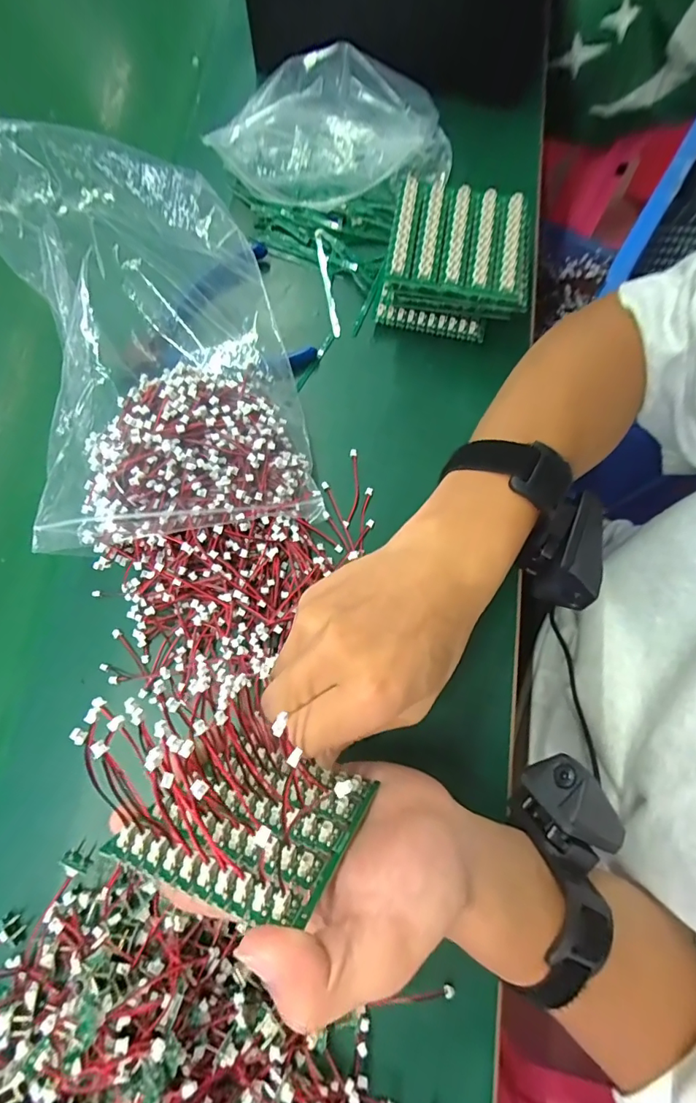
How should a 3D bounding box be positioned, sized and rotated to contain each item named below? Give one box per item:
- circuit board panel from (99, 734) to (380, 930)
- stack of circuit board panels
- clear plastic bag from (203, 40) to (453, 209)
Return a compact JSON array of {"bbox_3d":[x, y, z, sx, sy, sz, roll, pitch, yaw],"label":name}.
[{"bbox_3d":[-0.037,0.108,0.197,0.075,0.082,0.010,10,101,20],"label":"circuit board panel"},{"bbox_3d":[0.078,-0.205,0.328,0.096,0.047,0.078,8,77,3],"label":"stack of circuit board panels"},{"bbox_3d":[-0.009,-0.310,0.347,0.181,0.057,0.075,-9,76,-1],"label":"clear plastic bag"}]

